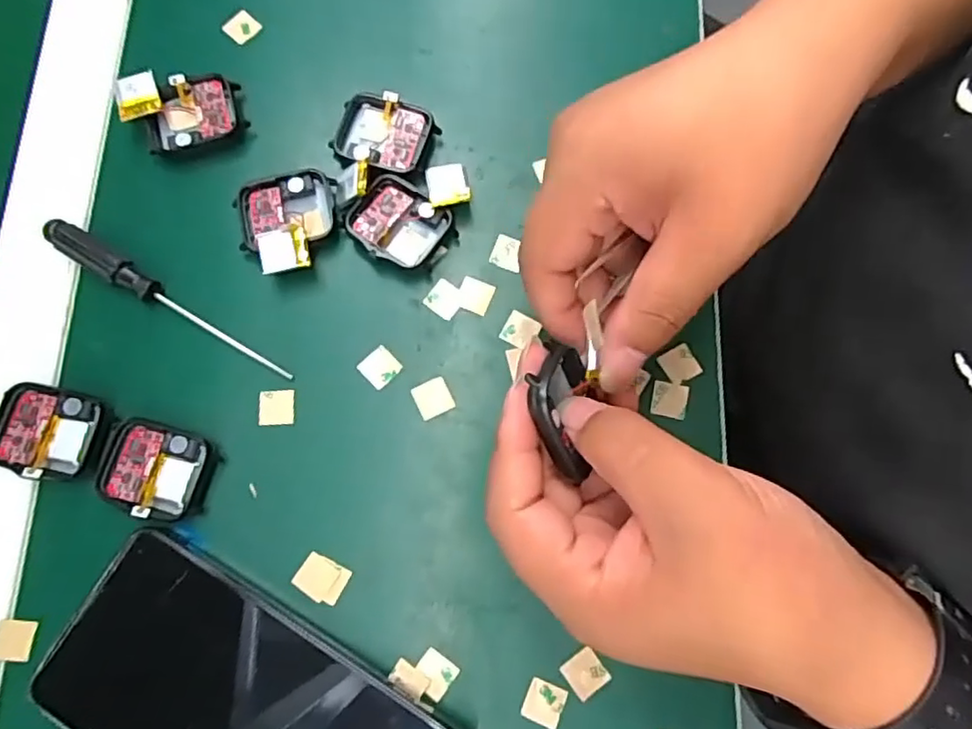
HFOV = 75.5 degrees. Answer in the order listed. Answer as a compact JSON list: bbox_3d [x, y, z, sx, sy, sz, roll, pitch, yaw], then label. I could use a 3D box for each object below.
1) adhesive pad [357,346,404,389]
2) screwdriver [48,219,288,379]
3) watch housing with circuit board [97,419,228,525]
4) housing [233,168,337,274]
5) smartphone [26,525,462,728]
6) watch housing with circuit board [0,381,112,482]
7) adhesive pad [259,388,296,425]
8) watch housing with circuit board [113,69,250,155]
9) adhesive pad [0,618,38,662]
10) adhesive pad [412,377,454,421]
[{"bbox_3d":[-0.048,0.001,0.282,0.015,0.004,0.015,-43,81,-9],"label":"adhesive pad"},{"bbox_3d":[-0.145,-0.029,0.284,0.131,0.009,0.013,31,78,7],"label":"screwdriver"},{"bbox_3d":[-0.141,0.044,0.267,0.047,0.009,0.037,15,77,3],"label":"watch housing with circuit board"},{"bbox_3d":[-0.093,-0.066,0.290,0.043,0.014,0.051,-7,77,-2],"label":"housing"},{"bbox_3d":[-0.091,0.138,0.243,0.159,0.017,0.078,29,78,6],"label":"smartphone"},{"bbox_3d":[-0.188,0.029,0.270,0.047,0.007,0.037,13,77,3],"label":"watch housing with circuit board"},{"bbox_3d":[-0.093,0.019,0.279,0.015,0.004,0.015,-3,77,-1],"label":"adhesive pad"},{"bbox_3d":[-0.147,-0.123,0.303,0.054,0.015,0.038,-13,77,-3],"label":"watch housing with circuit board"},{"bbox_3d":[-0.193,0.113,0.258,0.017,0.004,0.015,4,77,1],"label":"adhesive pad"},{"bbox_3d":[-0.024,0.015,0.279,0.016,0.004,0.016,-25,78,-6],"label":"adhesive pad"}]

